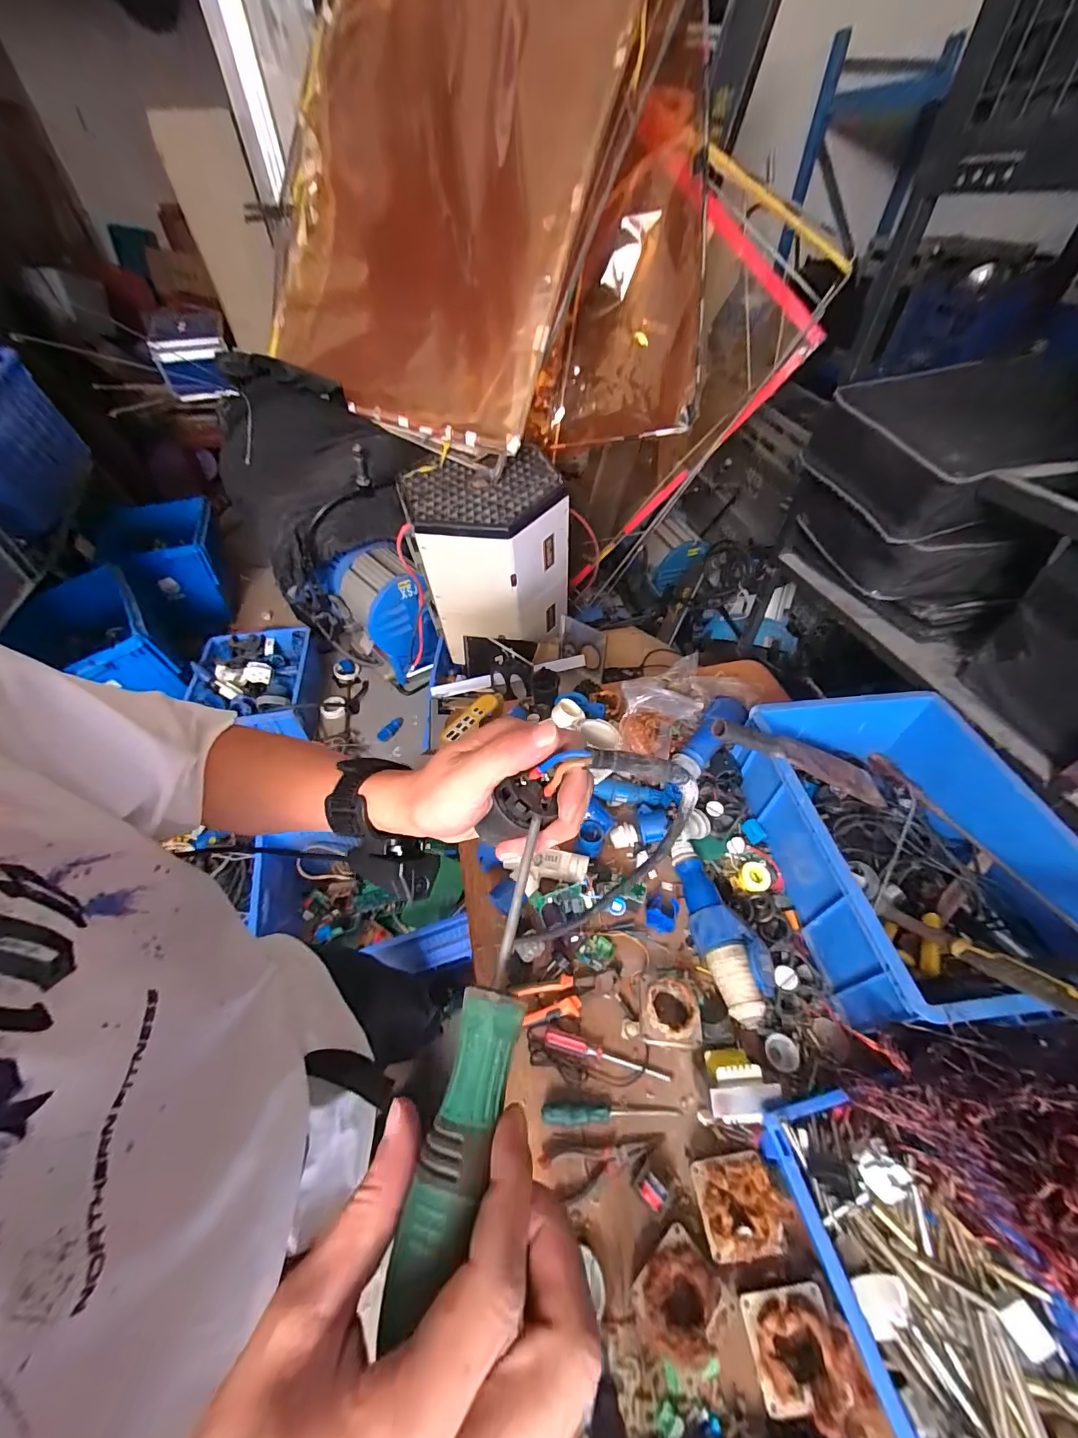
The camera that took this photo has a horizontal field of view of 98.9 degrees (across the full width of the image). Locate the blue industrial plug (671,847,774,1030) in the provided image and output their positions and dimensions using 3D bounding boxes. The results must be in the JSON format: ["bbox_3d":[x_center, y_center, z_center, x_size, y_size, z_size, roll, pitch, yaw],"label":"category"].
[{"bbox_3d":[0.273,0.313,0.704,0.078,0.055,0.253,-10,50,-9],"label":"blue industrial plug"}]

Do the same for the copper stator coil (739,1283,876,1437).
[{"bbox_3d":[0.260,0.627,0.455,0.090,0.049,0.089,-9,49,-8],"label":"copper stator coil"}]

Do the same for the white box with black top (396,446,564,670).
[{"bbox_3d":[-0.142,-0.500,1.514,0.493,0.510,0.333,-7,49,-6],"label":"white box with black top"}]

